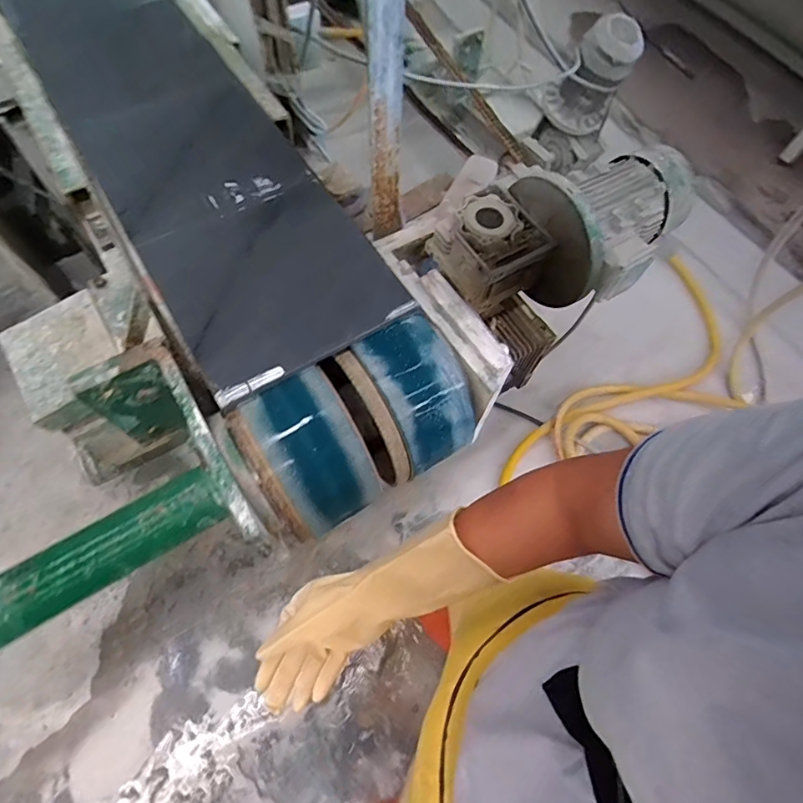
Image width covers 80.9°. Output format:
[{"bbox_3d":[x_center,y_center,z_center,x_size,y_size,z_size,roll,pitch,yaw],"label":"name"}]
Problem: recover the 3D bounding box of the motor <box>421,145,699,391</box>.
[{"bbox_3d":[0.245,-0.250,0.734,0.351,0.199,0.250,-38,72,-18],"label":"motor"}]

